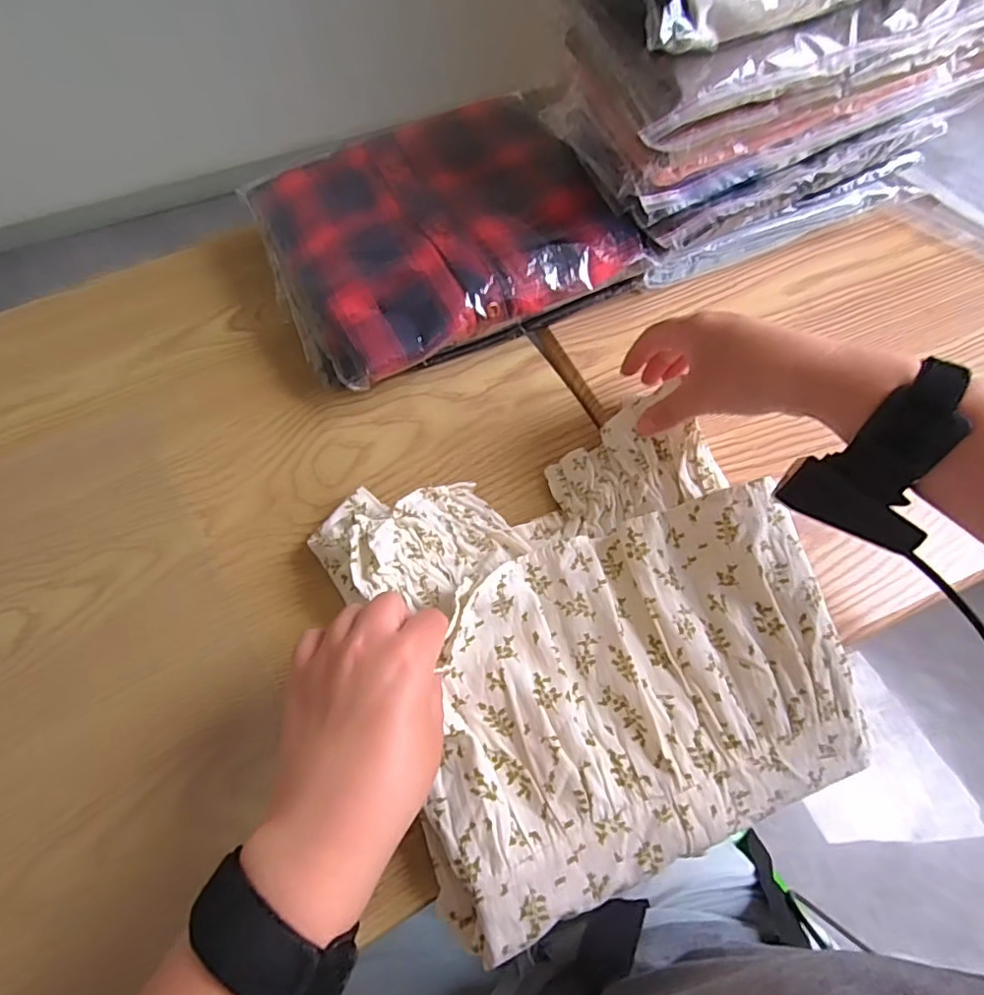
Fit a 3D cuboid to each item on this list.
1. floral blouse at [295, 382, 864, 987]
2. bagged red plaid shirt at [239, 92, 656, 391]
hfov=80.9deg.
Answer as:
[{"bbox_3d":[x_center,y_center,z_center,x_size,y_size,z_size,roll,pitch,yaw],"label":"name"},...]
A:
[{"bbox_3d":[0.059,0.075,0.346,0.261,0.047,0.255,-20,64,-9],"label":"floral blouse"},{"bbox_3d":[-0.046,-0.223,0.496,0.272,0.060,0.234,-24,64,-14],"label":"bagged red plaid shirt"}]

